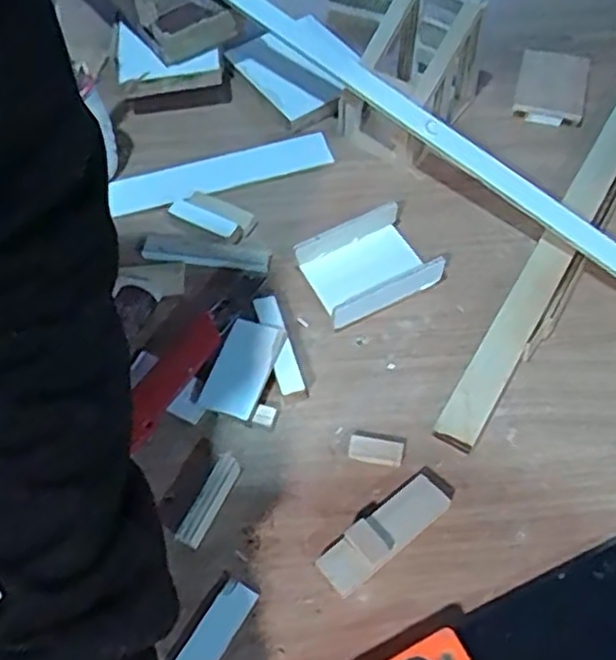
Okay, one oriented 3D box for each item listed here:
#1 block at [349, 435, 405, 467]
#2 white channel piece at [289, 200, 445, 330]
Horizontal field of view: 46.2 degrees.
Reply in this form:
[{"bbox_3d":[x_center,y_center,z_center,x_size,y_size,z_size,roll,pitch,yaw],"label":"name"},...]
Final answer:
[{"bbox_3d":[0.049,0.086,0.515,0.038,0.004,0.019,11,59,8],"label":"block"},{"bbox_3d":[0.048,-0.055,0.602,0.099,0.021,0.082,-27,61,-15],"label":"white channel piece"}]

